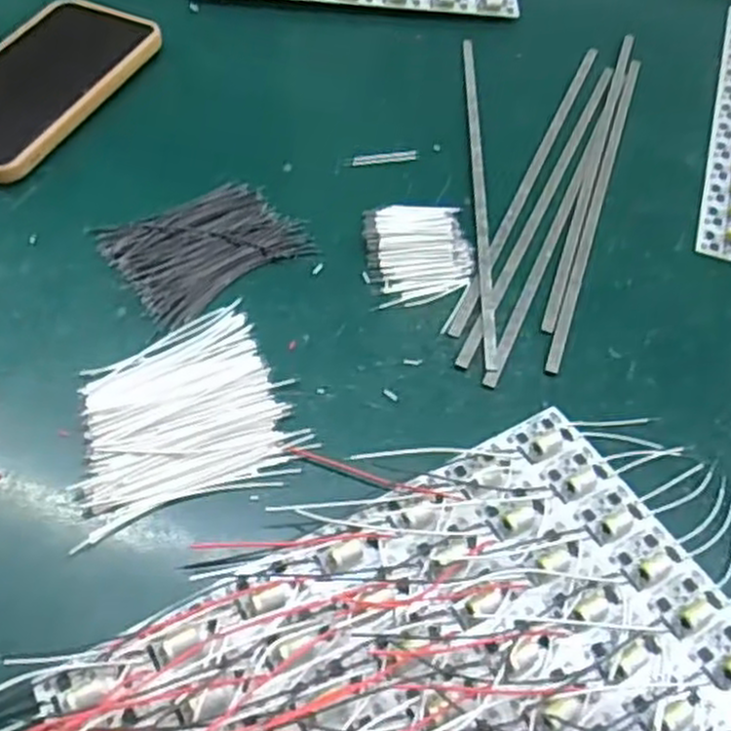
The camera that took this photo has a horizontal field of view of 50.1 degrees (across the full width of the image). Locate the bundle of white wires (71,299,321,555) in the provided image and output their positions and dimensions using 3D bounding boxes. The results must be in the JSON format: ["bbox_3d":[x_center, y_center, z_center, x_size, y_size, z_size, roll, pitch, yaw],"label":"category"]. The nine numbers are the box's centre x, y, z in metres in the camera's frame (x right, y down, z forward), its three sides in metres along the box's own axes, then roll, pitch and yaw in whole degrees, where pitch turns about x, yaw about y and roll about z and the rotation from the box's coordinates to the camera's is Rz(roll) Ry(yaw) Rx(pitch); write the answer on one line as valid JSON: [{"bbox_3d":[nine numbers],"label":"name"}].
[{"bbox_3d":[-0.085,0.020,0.350,0.099,0.004,0.094,-21,57,-21],"label":"bundle of white wires"}]

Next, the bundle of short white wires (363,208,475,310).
[{"bbox_3d":[0.029,-0.063,0.423,0.057,0.009,0.071,-3,52,-8],"label":"bundle of short white wires"}]

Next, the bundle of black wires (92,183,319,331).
[{"bbox_3d":[-0.085,-0.065,0.418,0.095,0.005,0.075,-31,61,-26],"label":"bundle of black wires"}]

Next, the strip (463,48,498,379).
[{"bbox_3d":[0.068,-0.115,0.470,0.008,0.004,0.295,5,52,-2],"label":"strip"}]

